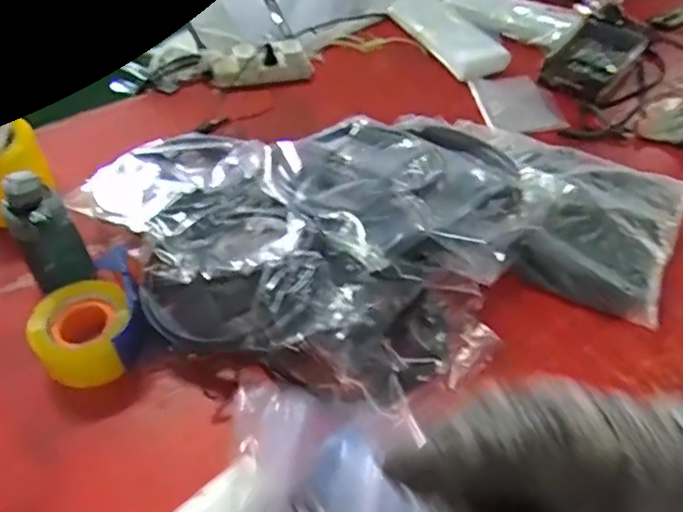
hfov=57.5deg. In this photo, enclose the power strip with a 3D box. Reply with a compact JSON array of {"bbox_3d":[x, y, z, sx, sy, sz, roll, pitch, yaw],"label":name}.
[{"bbox_3d":[-0.140,-0.338,1.112,0.180,0.048,0.053,-7,49,-8],"label":"power strip"}]

